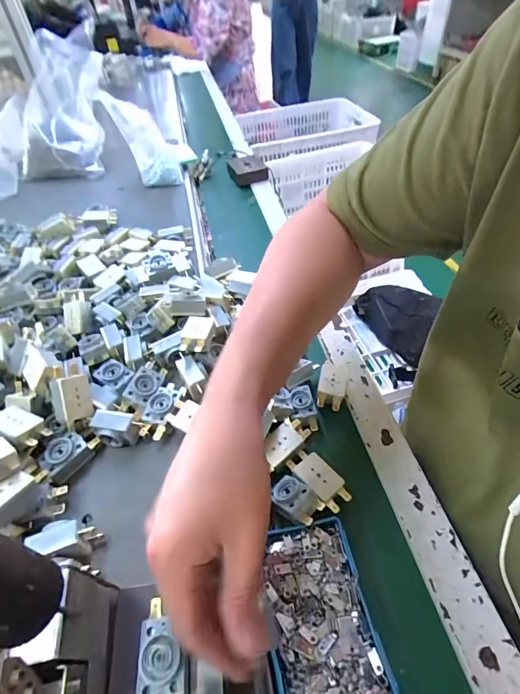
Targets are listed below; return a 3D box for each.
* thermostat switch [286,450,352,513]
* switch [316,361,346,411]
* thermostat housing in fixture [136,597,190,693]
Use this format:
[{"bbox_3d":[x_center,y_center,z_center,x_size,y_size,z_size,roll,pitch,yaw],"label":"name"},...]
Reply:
[{"bbox_3d":[0.051,0.114,0.321,0.026,0.010,0.058,-35,53,-24],"label":"thermostat switch"},{"bbox_3d":[0.076,0.039,0.389,0.026,0.019,0.059,9,48,13],"label":"switch"},{"bbox_3d":[-0.054,0.180,0.212,0.029,0.017,0.058,-8,47,-2],"label":"thermostat housing in fixture"}]

